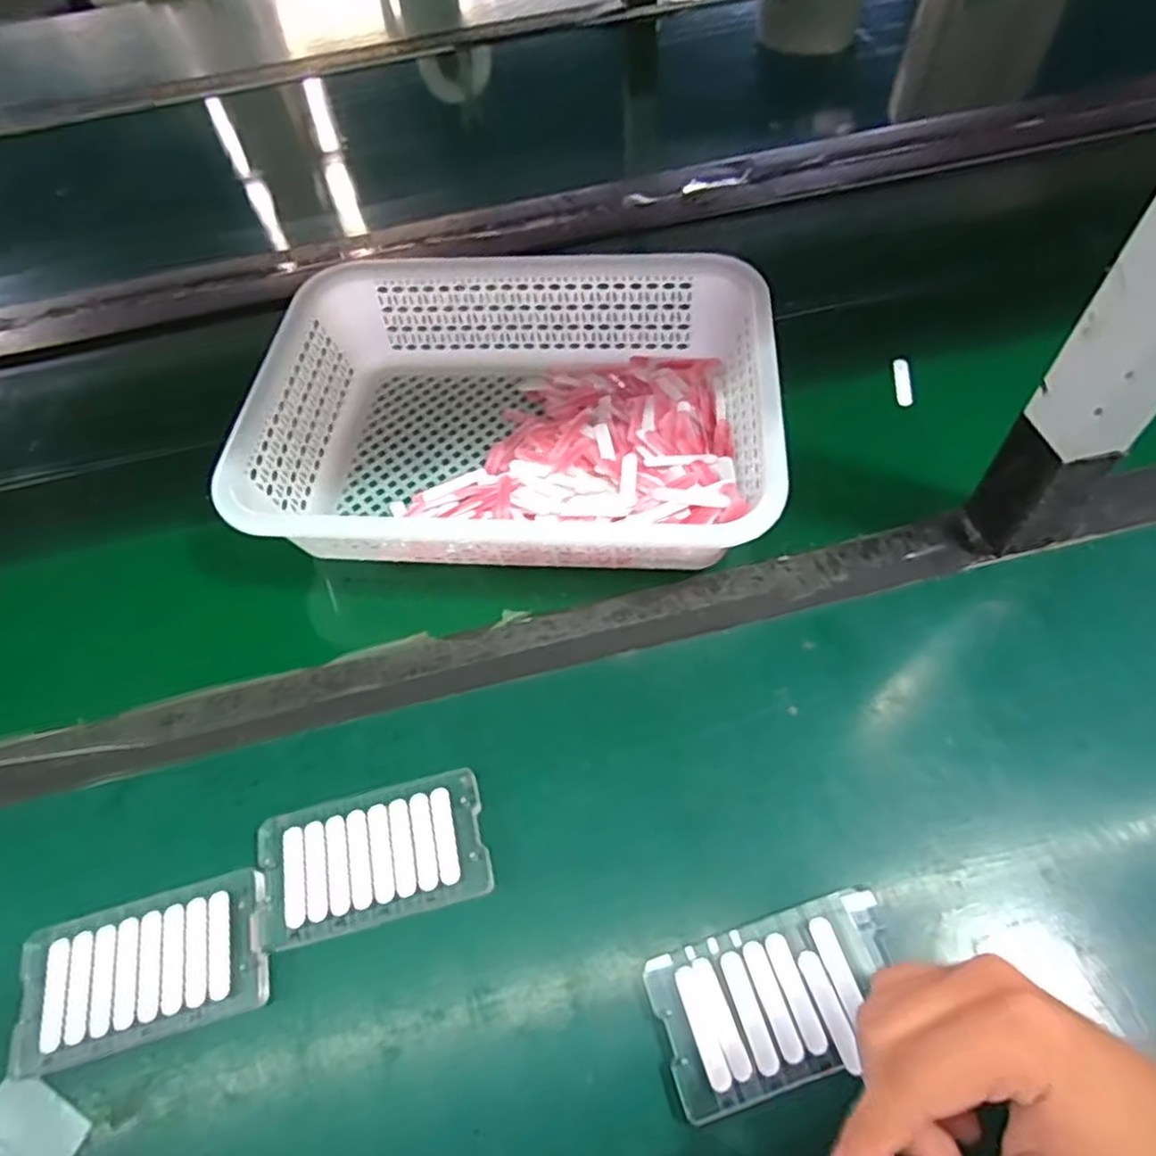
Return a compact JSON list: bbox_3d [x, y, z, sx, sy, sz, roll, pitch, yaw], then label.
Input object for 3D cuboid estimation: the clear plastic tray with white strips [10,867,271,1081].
[{"bbox_3d":[-0.224,0.203,0.371,0.123,0.012,0.067,-16,57,-5],"label":"clear plastic tray with white strips"}]

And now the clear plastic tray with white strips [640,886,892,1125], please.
[{"bbox_3d":[0.099,0.203,0.346,0.119,0.011,0.067,-17,57,-6],"label":"clear plastic tray with white strips"}]

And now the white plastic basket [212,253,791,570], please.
[{"bbox_3d":[-0.044,-0.121,0.522,0.359,0.082,0.251,0,57,5],"label":"white plastic basket"}]

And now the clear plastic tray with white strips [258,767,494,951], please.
[{"bbox_3d":[-0.112,0.152,0.393,0.120,0.010,0.070,-13,57,-4],"label":"clear plastic tray with white strips"}]

